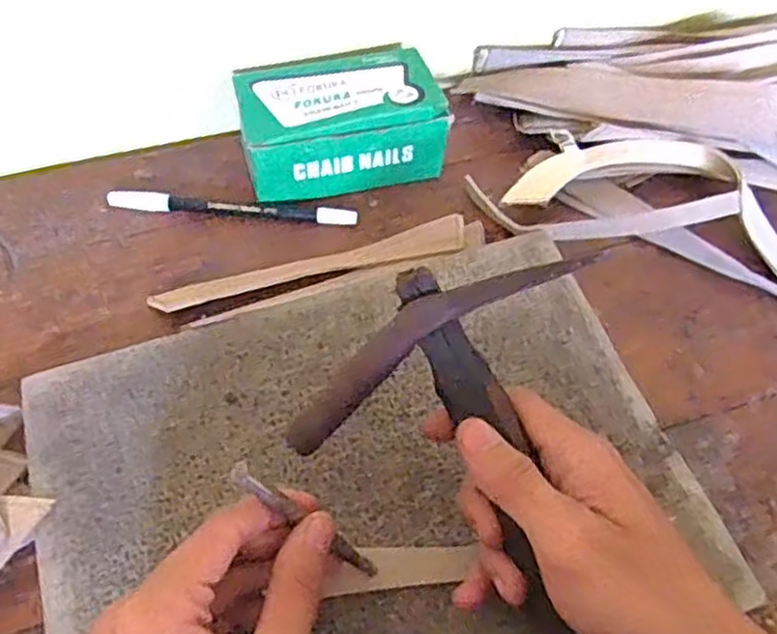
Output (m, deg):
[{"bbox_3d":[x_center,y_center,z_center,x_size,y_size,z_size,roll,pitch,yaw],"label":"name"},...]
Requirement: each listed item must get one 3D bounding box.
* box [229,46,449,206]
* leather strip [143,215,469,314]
[{"bbox_3d":[-0.030,-0.122,0.451,0.119,0.047,0.083,-12,59,-10],"label":"box"},{"bbox_3d":[-0.039,-0.027,0.416,0.182,0.010,0.024,-16,60,-13],"label":"leather strip"}]

